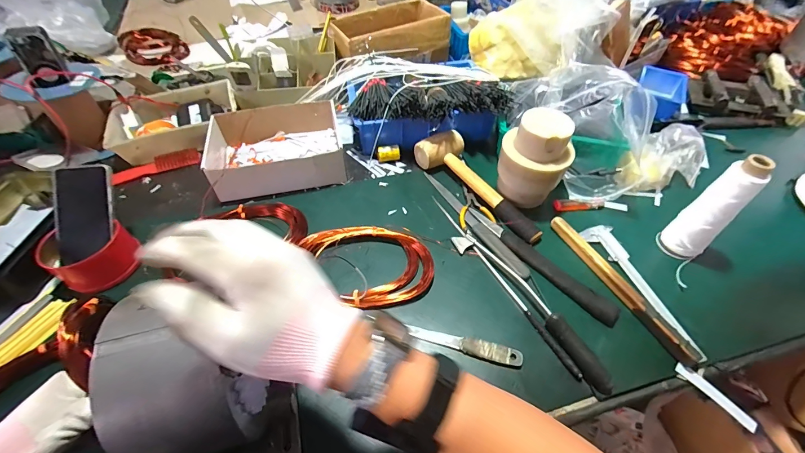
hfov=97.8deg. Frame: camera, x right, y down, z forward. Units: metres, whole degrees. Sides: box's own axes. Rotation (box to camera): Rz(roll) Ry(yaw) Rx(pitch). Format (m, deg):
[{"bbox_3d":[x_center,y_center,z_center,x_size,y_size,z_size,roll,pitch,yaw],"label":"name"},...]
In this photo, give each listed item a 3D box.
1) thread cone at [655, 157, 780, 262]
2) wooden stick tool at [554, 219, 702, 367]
[{"bbox_3d":[0.442,-0.021,0.506,0.055,0.166,0.051,25,55,19],"label":"thread cone"},{"bbox_3d":[0.311,0.082,0.514,0.020,0.021,0.259,-20,54,-16],"label":"wooden stick tool"}]

